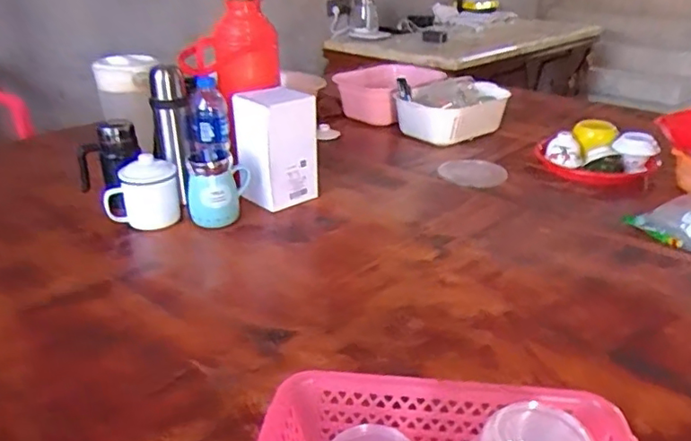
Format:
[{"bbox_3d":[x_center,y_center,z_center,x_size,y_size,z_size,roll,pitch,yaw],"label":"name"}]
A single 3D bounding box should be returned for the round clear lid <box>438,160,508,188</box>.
[{"bbox_3d":[0.285,-0.113,1.329,0.136,0.013,0.166,-4,24,-7],"label":"round clear lid"}]

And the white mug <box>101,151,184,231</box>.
[{"bbox_3d":[-0.364,-0.045,1.051,0.127,0.120,0.083,-10,26,-19],"label":"white mug"}]

